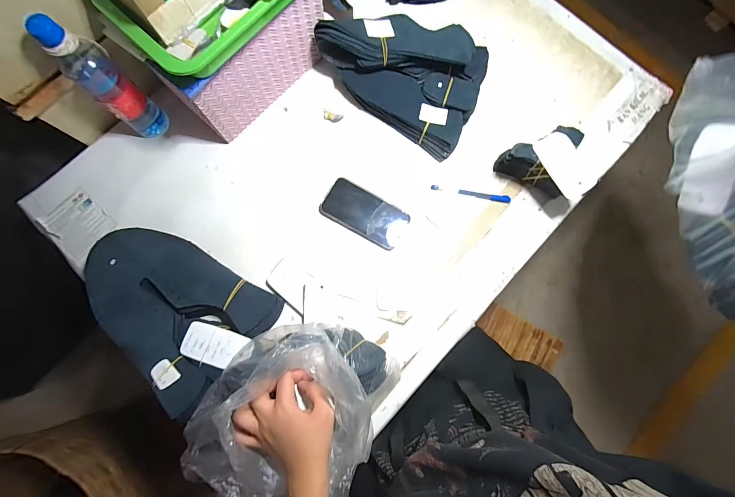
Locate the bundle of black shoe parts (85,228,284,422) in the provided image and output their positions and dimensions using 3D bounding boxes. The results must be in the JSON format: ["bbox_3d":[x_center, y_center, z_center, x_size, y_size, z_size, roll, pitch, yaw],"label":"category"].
[{"bbox_3d":[-0.303,0.080,0.523,0.275,0.053,0.206,42,82,5],"label":"bundle of black shoe parts"}]

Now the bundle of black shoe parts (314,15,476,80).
[{"bbox_3d":[0.053,-0.347,0.557,0.274,0.066,0.086,-1,81,-2],"label":"bundle of black shoe parts"}]

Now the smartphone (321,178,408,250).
[{"bbox_3d":[-0.004,-0.061,0.571,0.147,0.010,0.072,30,87,-2],"label":"smartphone"}]

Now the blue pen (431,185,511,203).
[{"bbox_3d":[0.185,-0.097,0.588,0.141,0.009,0.013,8,81,-1],"label":"blue pen"}]

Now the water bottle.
[{"bbox_3d":[-0.381,-0.242,0.482,0.052,0.215,0.054,42,82,5],"label":"water bottle"}]

